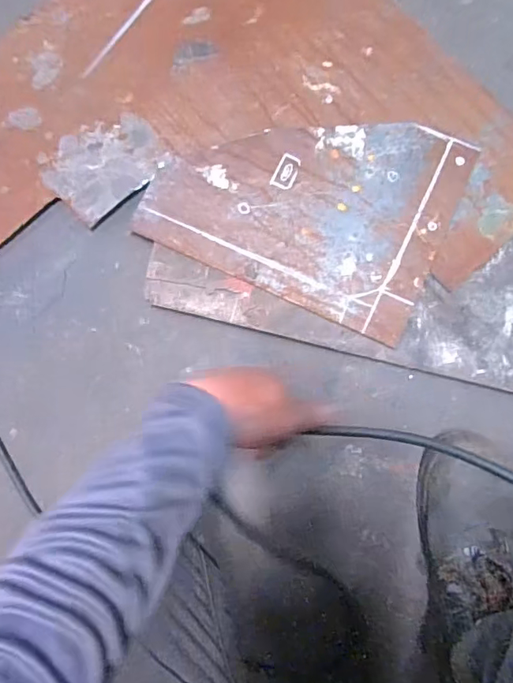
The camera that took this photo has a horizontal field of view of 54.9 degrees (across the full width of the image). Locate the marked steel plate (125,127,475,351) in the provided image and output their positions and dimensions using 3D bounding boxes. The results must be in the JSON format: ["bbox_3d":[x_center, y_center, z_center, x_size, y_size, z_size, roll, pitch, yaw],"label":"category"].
[{"bbox_3d":[0.063,-0.185,0.614,0.349,0.010,0.258,24,83,3],"label":"marked steel plate"}]

